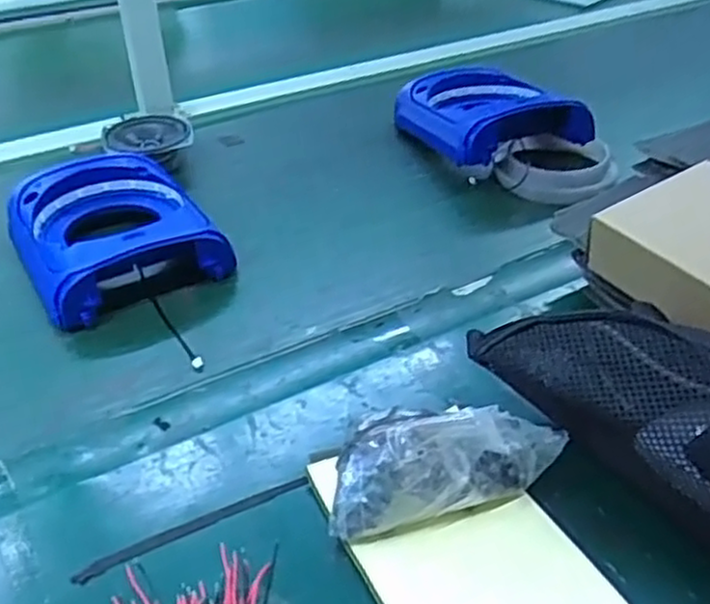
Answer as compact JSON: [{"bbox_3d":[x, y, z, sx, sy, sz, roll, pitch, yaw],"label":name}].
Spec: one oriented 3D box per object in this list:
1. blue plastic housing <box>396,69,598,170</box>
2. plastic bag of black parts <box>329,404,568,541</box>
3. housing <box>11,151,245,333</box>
[{"bbox_3d":[0.153,-0.234,0.900,0.156,0.067,0.220,-17,41,-20],"label":"blue plastic housing"},{"bbox_3d":[0.052,0.095,0.485,0.148,0.087,0.067,-11,40,-13],"label":"plastic bag of black parts"},{"bbox_3d":[-0.246,-0.070,0.744,0.168,0.073,0.220,-25,44,-27],"label":"housing"}]

